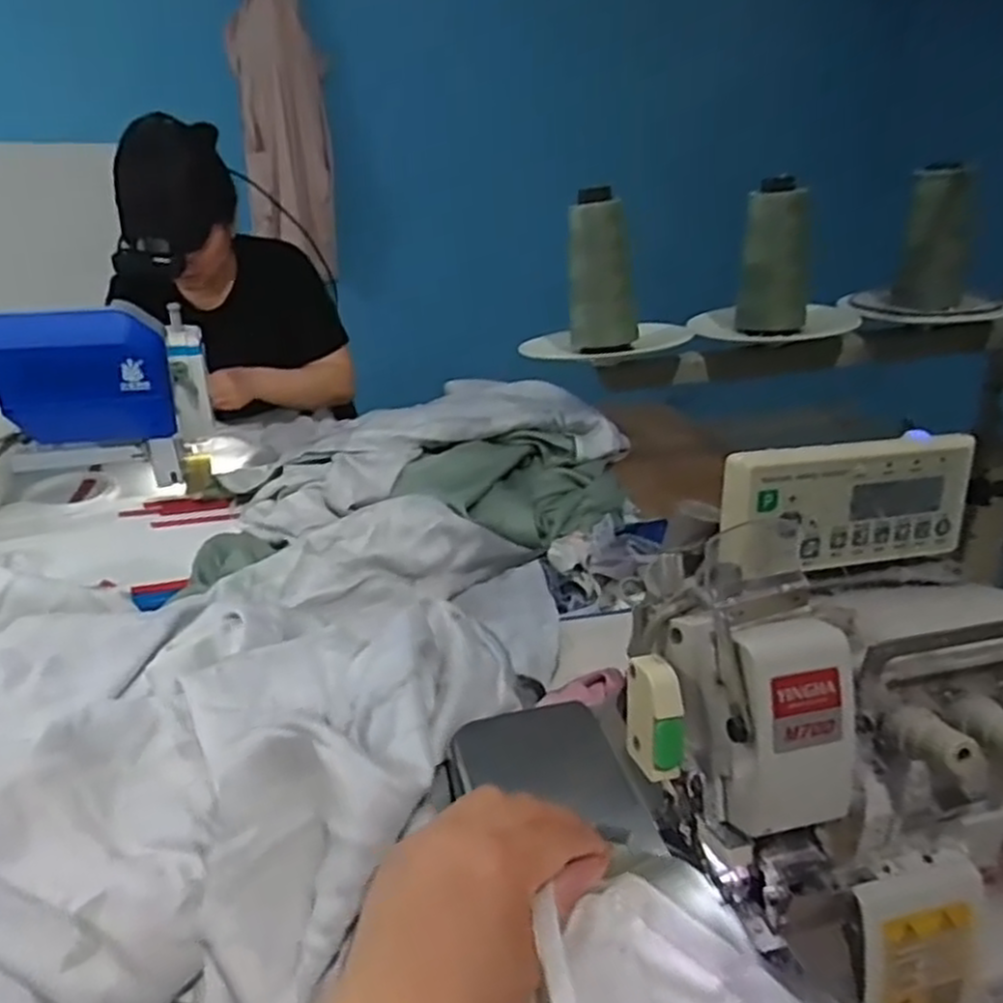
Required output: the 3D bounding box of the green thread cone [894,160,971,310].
[{"bbox_3d":[0.314,-0.188,0.553,0.044,0.095,0.044,14,28,25],"label":"green thread cone"}]

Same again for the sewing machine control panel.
[{"bbox_3d":[0.190,0.000,0.421,0.146,0.069,0.023,-7,27,-16],"label":"sewing machine control panel"}]

